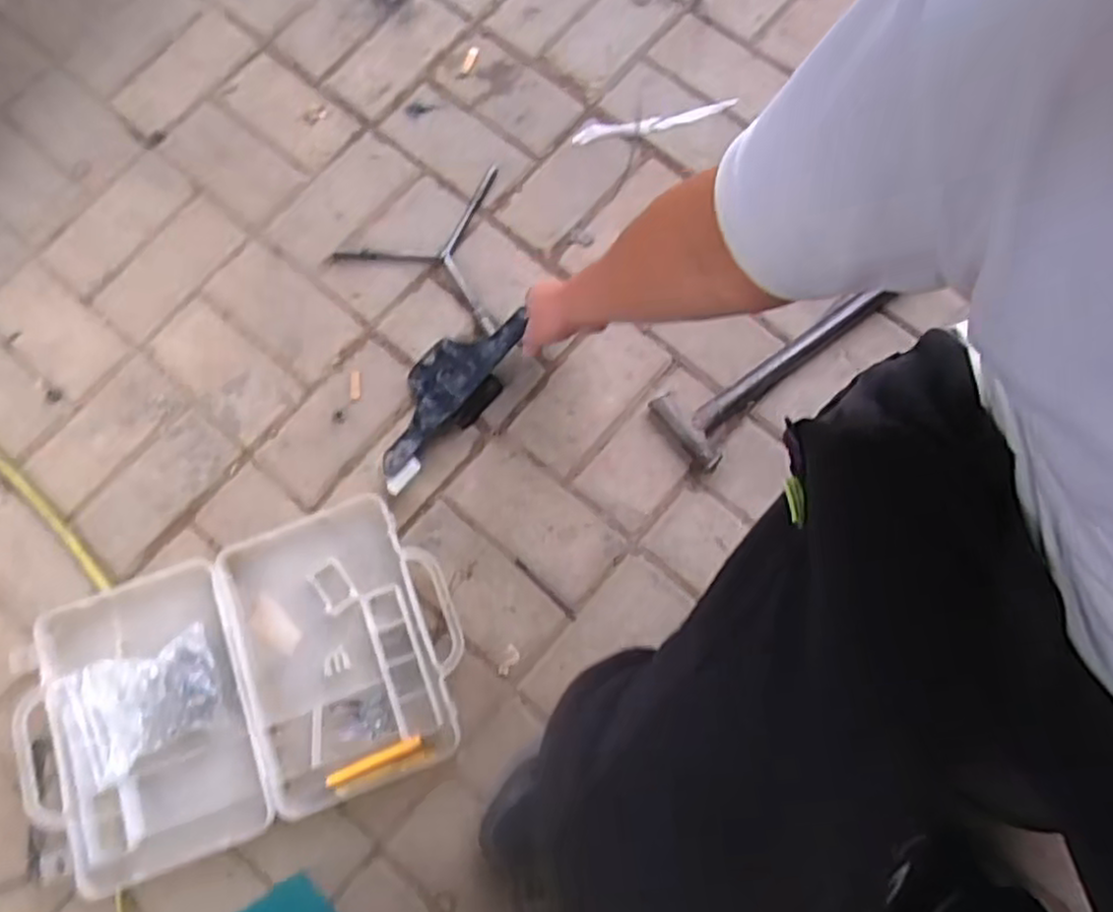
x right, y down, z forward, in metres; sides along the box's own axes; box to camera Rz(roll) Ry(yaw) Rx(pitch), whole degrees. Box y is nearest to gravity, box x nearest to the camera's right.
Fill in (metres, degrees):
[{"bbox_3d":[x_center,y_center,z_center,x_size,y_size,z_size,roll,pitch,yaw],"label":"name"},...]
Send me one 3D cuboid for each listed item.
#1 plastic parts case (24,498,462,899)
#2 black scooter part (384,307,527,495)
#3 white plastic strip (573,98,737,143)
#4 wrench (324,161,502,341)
[{"bbox_3d":[-0.326,0.236,0.763,0.451,0.055,0.286,-21,79,-4],"label":"plastic parts case"},{"bbox_3d":[-0.127,-0.071,0.820,0.094,0.029,0.231,36,84,7],"label":"black scooter part"},{"bbox_3d":[0.124,-0.426,0.926,0.204,0.010,0.029,-10,79,-2],"label":"white plastic strip"},{"bbox_3d":[-0.133,-0.277,0.890,0.224,0.012,0.197,27,80,5],"label":"wrench"}]

